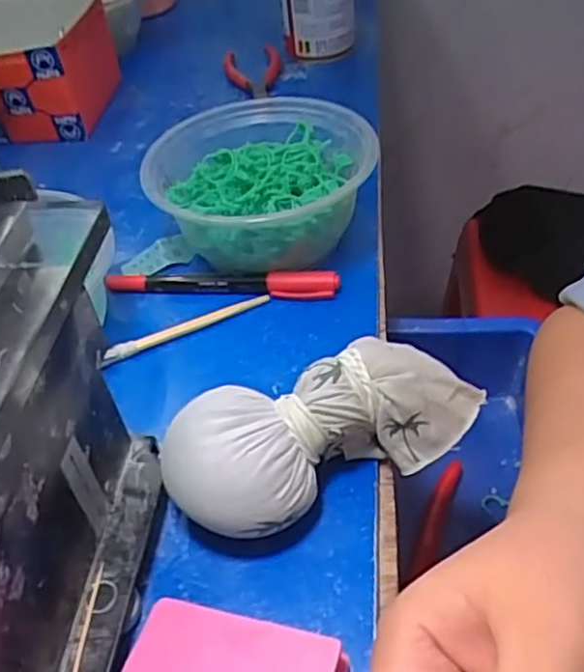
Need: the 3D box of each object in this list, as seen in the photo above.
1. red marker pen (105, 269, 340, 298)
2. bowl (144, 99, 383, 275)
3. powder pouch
[{"bbox_3d":[-0.042,-0.032,0.405,0.137,0.015,0.012,2,45,10],"label":"red marker pen"},{"bbox_3d":[-0.017,-0.087,0.427,0.129,0.065,0.132,-4,44,4],"label":"bowl"},{"bbox_3d":[0.018,0.042,0.304,0.146,0.046,0.059,-21,46,-14],"label":"powder pouch"}]

